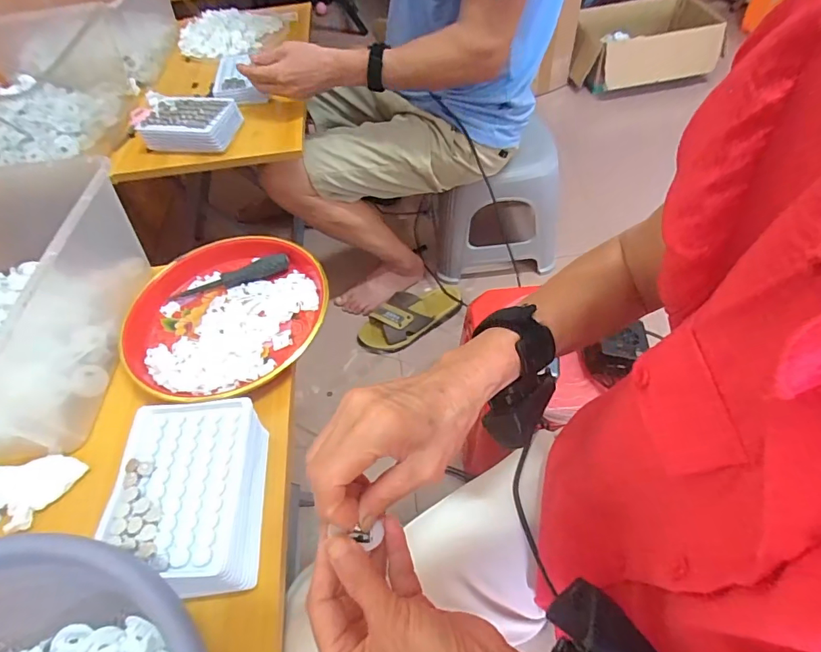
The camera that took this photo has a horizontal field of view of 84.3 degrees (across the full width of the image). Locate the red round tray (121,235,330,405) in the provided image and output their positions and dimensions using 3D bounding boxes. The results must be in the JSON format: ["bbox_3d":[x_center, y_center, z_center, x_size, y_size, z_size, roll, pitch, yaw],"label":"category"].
[{"bbox_3d":[-0.201,-0.014,0.501,0.205,0.028,0.205,-2,54,3],"label":"red round tray"}]

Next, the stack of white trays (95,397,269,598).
[{"bbox_3d":[-0.170,0.137,0.364,0.107,0.067,0.138,-4,54,2],"label":"stack of white trays"}]

